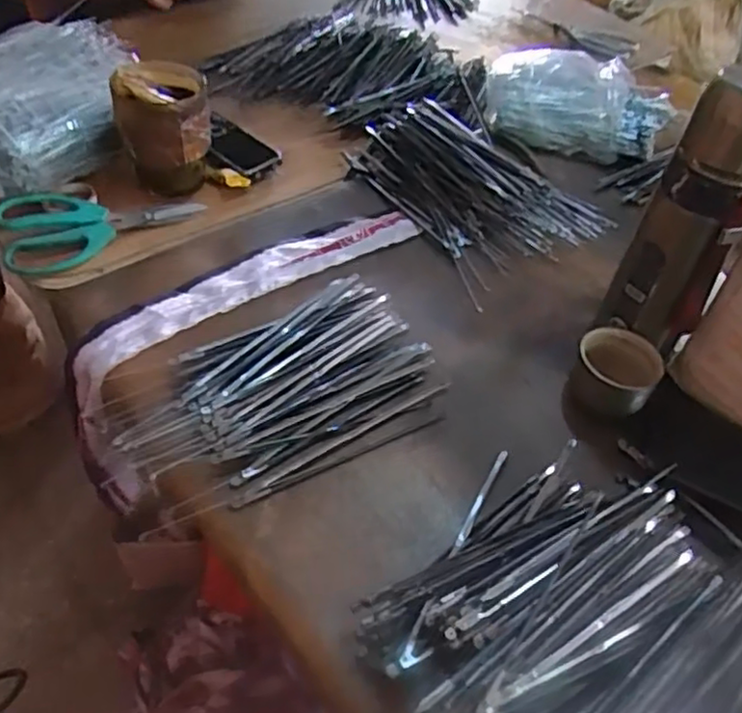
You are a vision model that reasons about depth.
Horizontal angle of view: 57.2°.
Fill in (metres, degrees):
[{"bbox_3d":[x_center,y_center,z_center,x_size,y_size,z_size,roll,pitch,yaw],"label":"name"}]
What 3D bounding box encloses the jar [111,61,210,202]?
[{"bbox_3d":[-0.201,-0.223,0.669,0.085,0.102,0.083,3,47,-3],"label":"jar"}]

